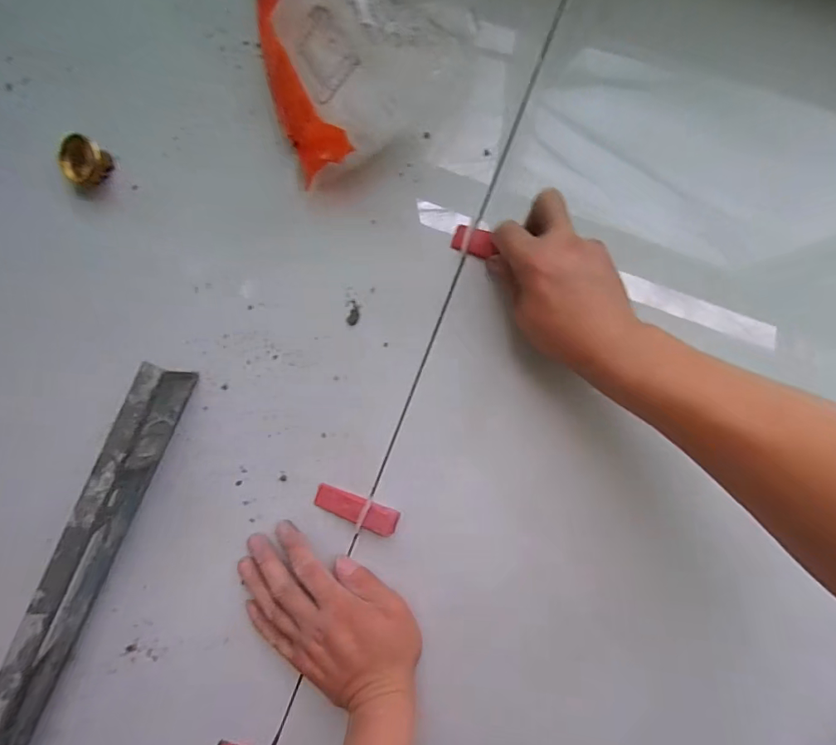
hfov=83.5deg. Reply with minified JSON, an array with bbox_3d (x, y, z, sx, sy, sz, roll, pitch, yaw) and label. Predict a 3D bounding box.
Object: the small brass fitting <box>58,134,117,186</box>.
[{"bbox_3d":[-0.296,-0.188,0.418,0.038,0.027,0.035,0,90,5],"label":"small brass fitting"}]

